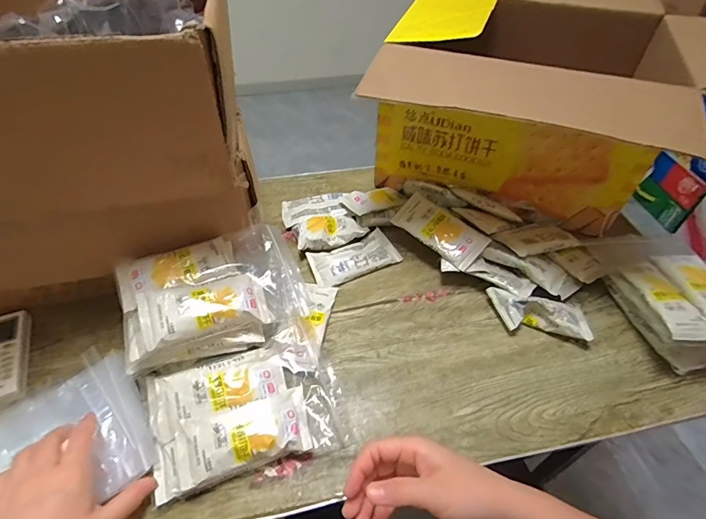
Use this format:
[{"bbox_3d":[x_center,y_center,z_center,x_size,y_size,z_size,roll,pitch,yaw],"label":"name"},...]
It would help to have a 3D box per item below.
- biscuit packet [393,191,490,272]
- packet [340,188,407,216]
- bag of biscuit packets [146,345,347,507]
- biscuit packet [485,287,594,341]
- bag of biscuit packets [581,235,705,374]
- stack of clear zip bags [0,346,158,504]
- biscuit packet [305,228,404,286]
[{"bbox_3d":[0.128,-0.045,0.608,0.136,0.012,0.062,38,77,23],"label":"biscuit packet"},{"bbox_3d":[0.039,-0.103,0.680,0.106,0.022,0.060,-17,51,-15],"label":"packet"},{"bbox_3d":[-0.122,0.166,0.458,0.203,0.042,0.134,-14,50,-12],"label":"bag of biscuit packets"},{"bbox_3d":[0.246,0.071,0.544,0.121,0.036,0.057,8,49,6],"label":"biscuit packet"},{"bbox_3d":[0.424,0.033,0.548,0.130,0.062,0.212,-5,49,-4],"label":"bag of biscuit packets"},{"bbox_3d":[-0.345,0.214,0.422,0.249,0.026,0.172,-30,55,-24],"label":"stack of clear zip bags"},{"bbox_3d":[0.001,-0.003,0.618,0.129,0.016,0.064,-20,52,-17],"label":"biscuit packet"}]

